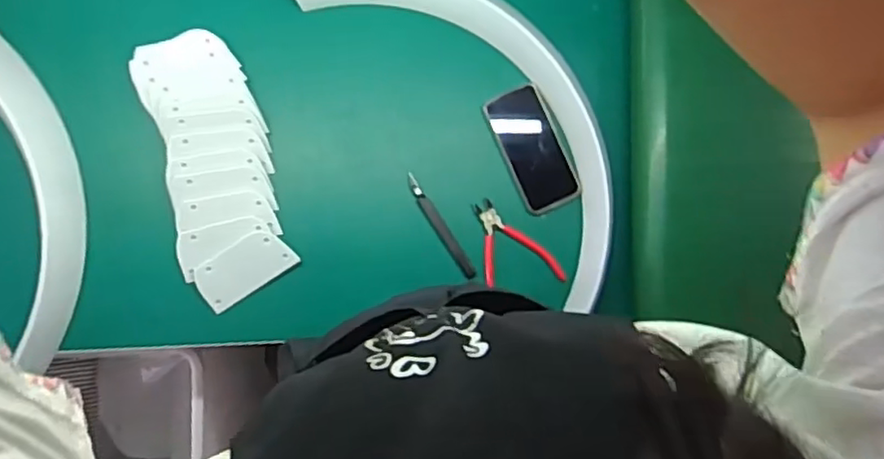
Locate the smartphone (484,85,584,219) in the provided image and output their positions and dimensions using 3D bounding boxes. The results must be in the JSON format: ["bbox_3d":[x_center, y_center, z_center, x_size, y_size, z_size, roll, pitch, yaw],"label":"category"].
[{"bbox_3d":[0.120,-0.104,0.861,0.078,0.006,0.161,-24,96,-1],"label":"smartphone"}]

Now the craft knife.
[{"bbox_3d":[-0.002,-0.002,0.848,0.017,0.009,0.151,-32,92,-6],"label":"craft knife"}]

